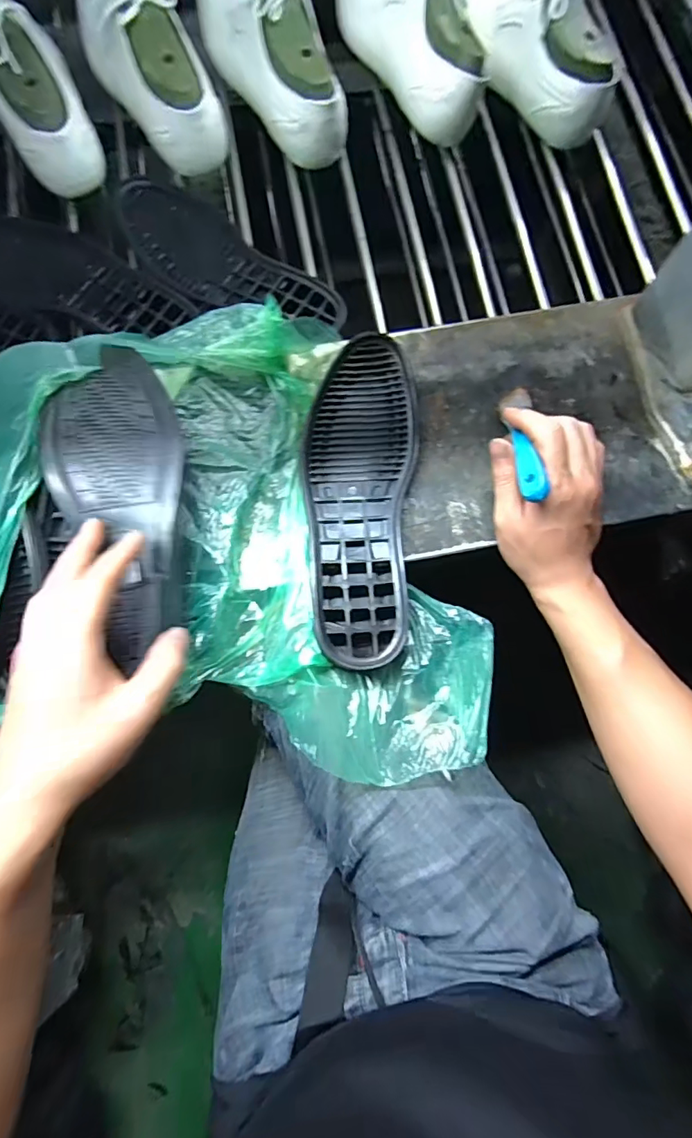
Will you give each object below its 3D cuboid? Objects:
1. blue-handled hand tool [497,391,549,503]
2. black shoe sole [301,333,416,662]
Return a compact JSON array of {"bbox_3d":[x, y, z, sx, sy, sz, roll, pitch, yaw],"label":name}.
[{"bbox_3d":[0.145,-0.106,0.403,0.021,0.015,0.125,6,53,0],"label":"blue-handled hand tool"},{"bbox_3d":[0.010,-0.069,0.440,0.096,0.026,0.299,4,77,0],"label":"black shoe sole"}]

